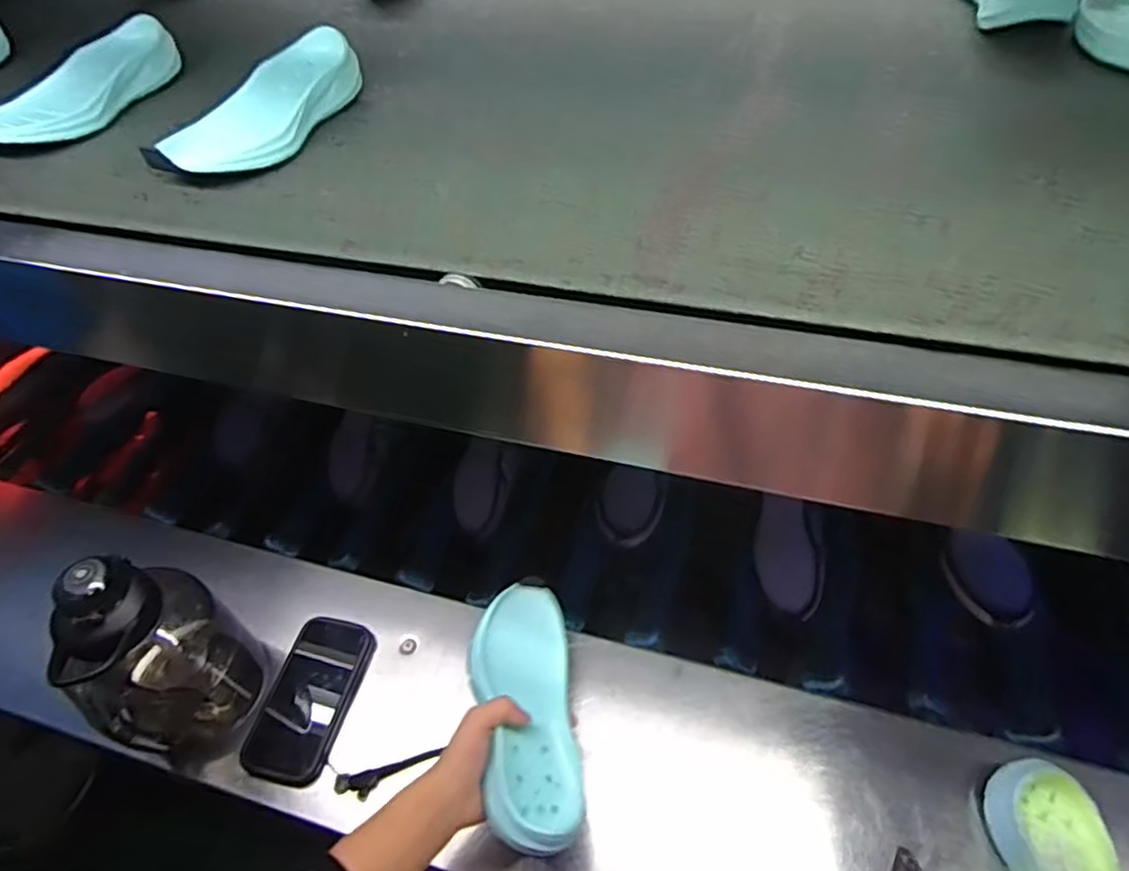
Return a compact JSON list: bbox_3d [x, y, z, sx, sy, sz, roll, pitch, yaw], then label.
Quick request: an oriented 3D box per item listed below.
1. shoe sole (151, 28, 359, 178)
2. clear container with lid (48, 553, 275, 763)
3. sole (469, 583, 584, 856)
[{"bbox_3d":[-0.258,-0.280,0.572,0.080,0.044,0.208,17,54,18],"label":"shoe sole"},{"bbox_3d":[-0.373,0.203,0.612,0.110,0.224,0.131,31,60,24],"label":"clear container with lid"},{"bbox_3d":[-0.035,0.232,0.581,0.089,0.033,0.207,13,45,-22],"label":"sole"}]

